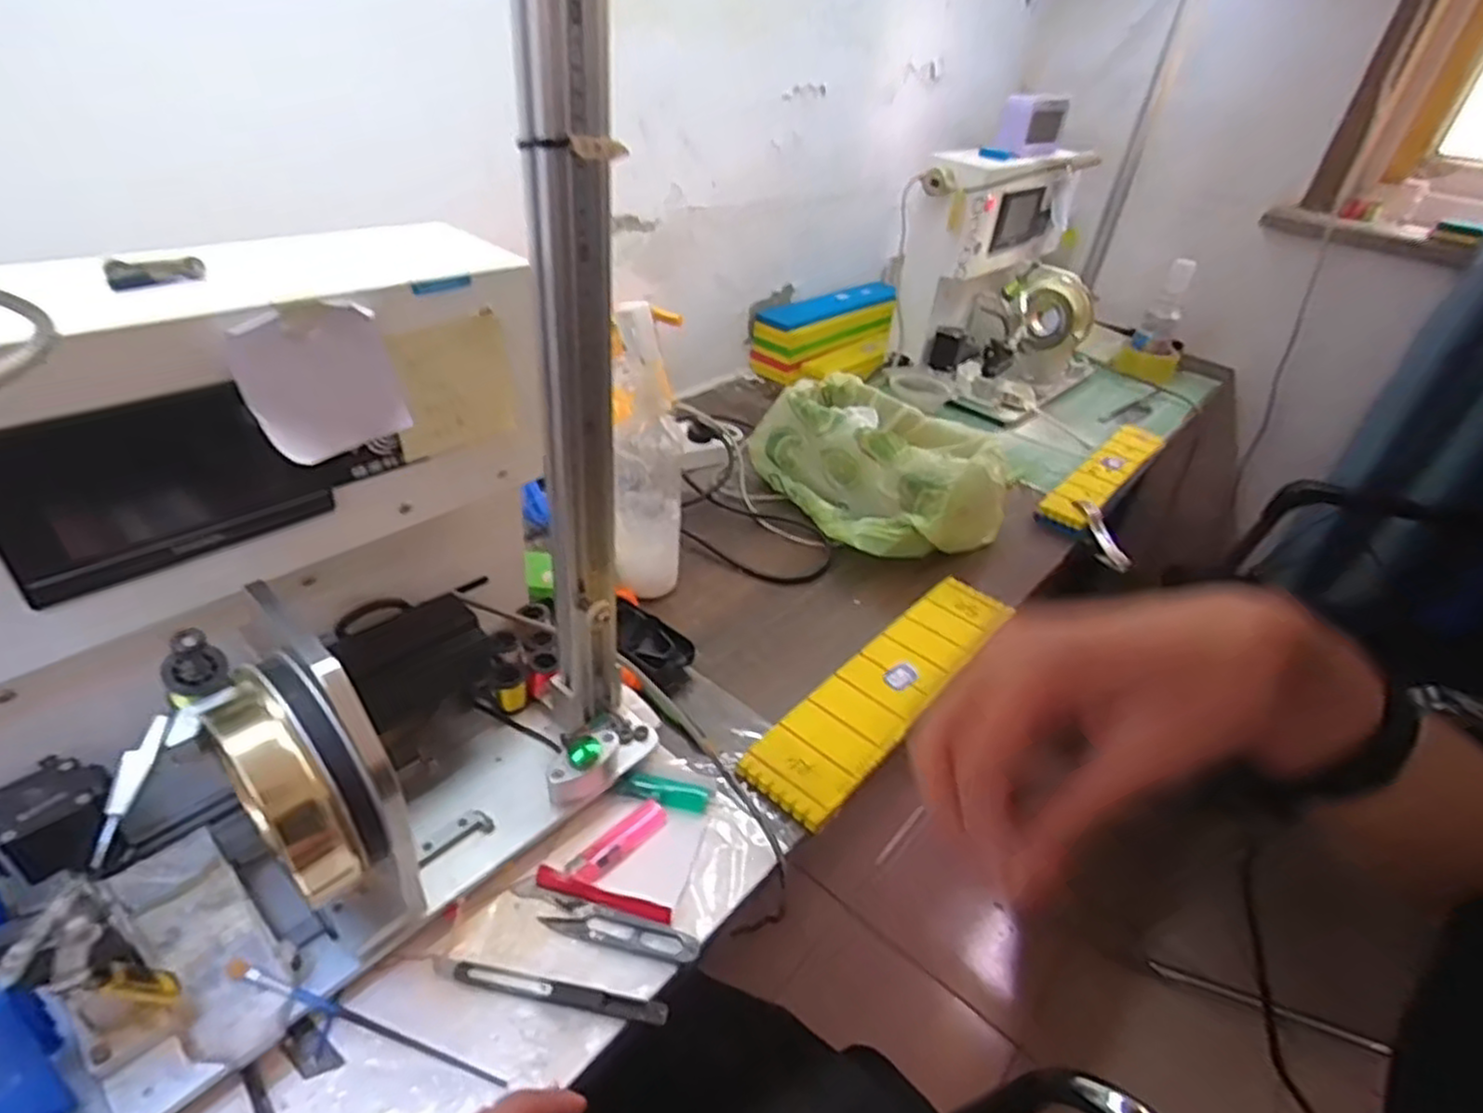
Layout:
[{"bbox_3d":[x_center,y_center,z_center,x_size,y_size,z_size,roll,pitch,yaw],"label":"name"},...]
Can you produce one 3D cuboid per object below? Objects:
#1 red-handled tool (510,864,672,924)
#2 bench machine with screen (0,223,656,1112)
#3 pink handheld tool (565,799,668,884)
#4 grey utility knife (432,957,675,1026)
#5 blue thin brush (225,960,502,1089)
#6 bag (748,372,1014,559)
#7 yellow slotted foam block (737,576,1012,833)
[{"bbox_3d":[-0.097,0.222,0.481,0.105,0.008,0.016,12,37,10],"label":"red-handled tool"},{"bbox_3d":[-0.240,0.041,0.417,0.242,0.350,0.342,29,43,30],"label":"bench machine with screen"},{"bbox_3d":[-0.084,0.197,0.512,0.024,0.008,0.079,29,43,30],"label":"pink handheld tool"},{"bbox_3d":[-0.114,0.256,0.437,0.143,0.008,0.012,9,36,7],"label":"grey utility knife"},{"bbox_3d":[-0.207,0.258,0.406,0.164,0.012,0.008,22,38,2],"label":"blue thin brush"},{"bbox_3d":[0.154,-0.112,0.867,0.199,0.108,0.275,-16,41,-26],"label":"bag"},{"bbox_3d":[0.135,0.108,0.652,0.081,0.024,0.329,29,42,29],"label":"yellow slotted foam block"}]

